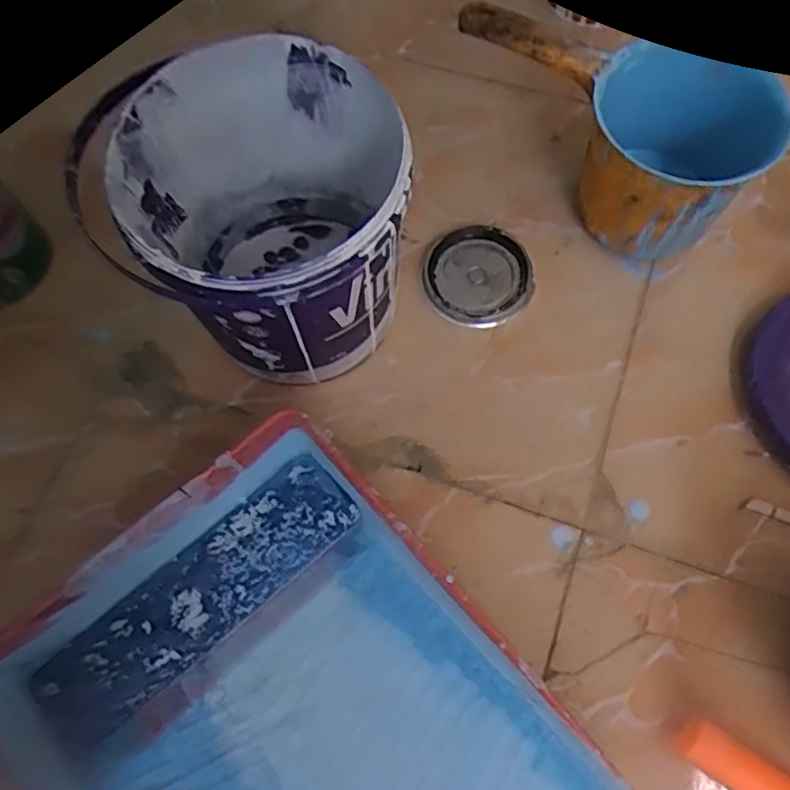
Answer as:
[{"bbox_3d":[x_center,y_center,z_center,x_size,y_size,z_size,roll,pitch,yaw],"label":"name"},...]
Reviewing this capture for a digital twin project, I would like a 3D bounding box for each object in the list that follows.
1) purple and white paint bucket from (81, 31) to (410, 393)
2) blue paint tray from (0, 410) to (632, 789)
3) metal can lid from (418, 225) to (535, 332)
[{"bbox_3d":[-0.085,-0.116,0.494,0.186,0.187,0.186,0,69,1],"label":"purple and white paint bucket"},{"bbox_3d":[-0.055,0.233,0.419,0.282,0.074,0.366,-41,74,-14],"label":"blue paint tray"},{"bbox_3d":[0.073,-0.107,0.582,0.093,0.010,0.097,0,69,1],"label":"metal can lid"}]

